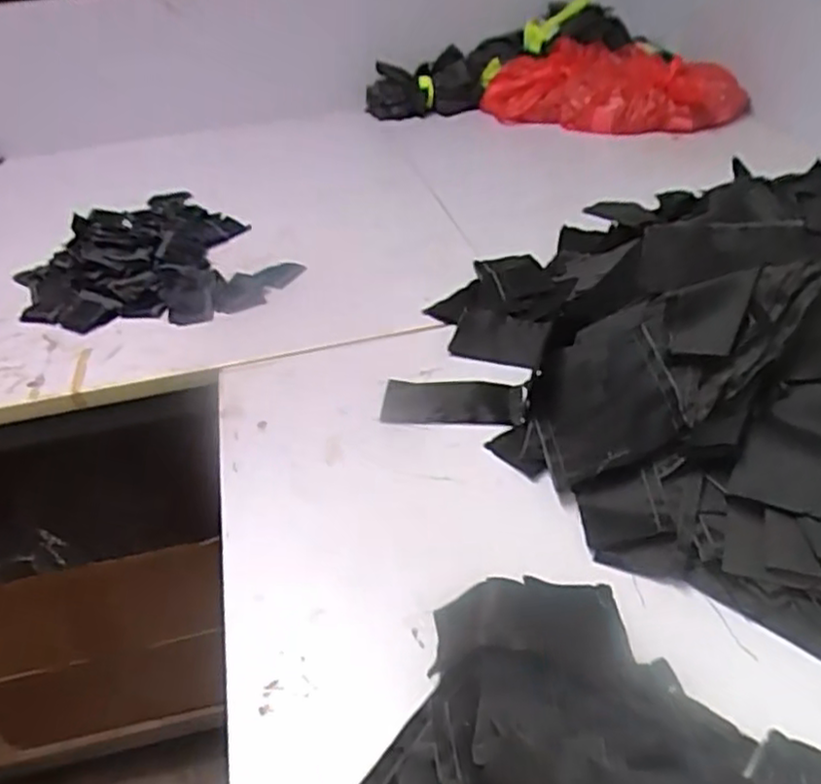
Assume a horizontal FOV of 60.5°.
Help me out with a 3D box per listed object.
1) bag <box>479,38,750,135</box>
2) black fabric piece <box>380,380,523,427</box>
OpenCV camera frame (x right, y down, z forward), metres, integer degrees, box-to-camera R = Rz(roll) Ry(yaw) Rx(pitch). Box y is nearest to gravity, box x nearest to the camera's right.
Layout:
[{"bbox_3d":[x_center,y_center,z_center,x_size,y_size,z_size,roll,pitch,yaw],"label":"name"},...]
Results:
[{"bbox_3d":[0.311,-0.519,1.208,0.456,0.115,0.177,23,45,34],"label":"bag"},{"bbox_3d":[0.035,0.006,0.592,0.115,0.006,0.059,1,37,11],"label":"black fabric piece"}]

